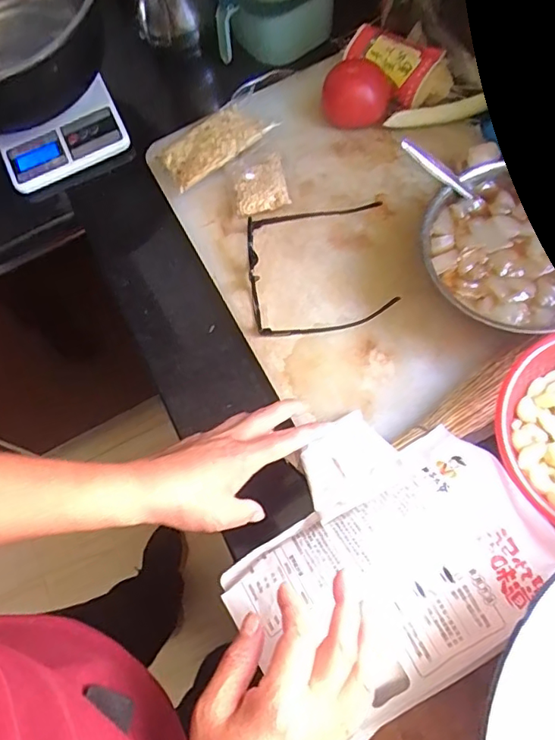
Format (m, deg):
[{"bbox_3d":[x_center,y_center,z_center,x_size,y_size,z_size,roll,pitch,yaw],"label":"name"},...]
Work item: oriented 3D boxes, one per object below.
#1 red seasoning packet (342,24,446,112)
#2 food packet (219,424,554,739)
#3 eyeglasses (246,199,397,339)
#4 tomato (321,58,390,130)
[{"bbox_3d":[0.124,-0.352,0.623,0.101,0.016,0.079,35,89,16],"label":"red seasoning packet"},{"bbox_3d":[0.090,0.153,0.401,0.223,0.042,0.148,-30,69,-13],"label":"food packet"},{"bbox_3d":[0.042,-0.111,0.563,0.144,0.039,0.147,-3,66,-2],"label":"eyeglasses"},{"bbox_3d":[0.090,-0.314,0.615,0.072,0.057,0.058,10,66,4],"label":"tomato"}]

